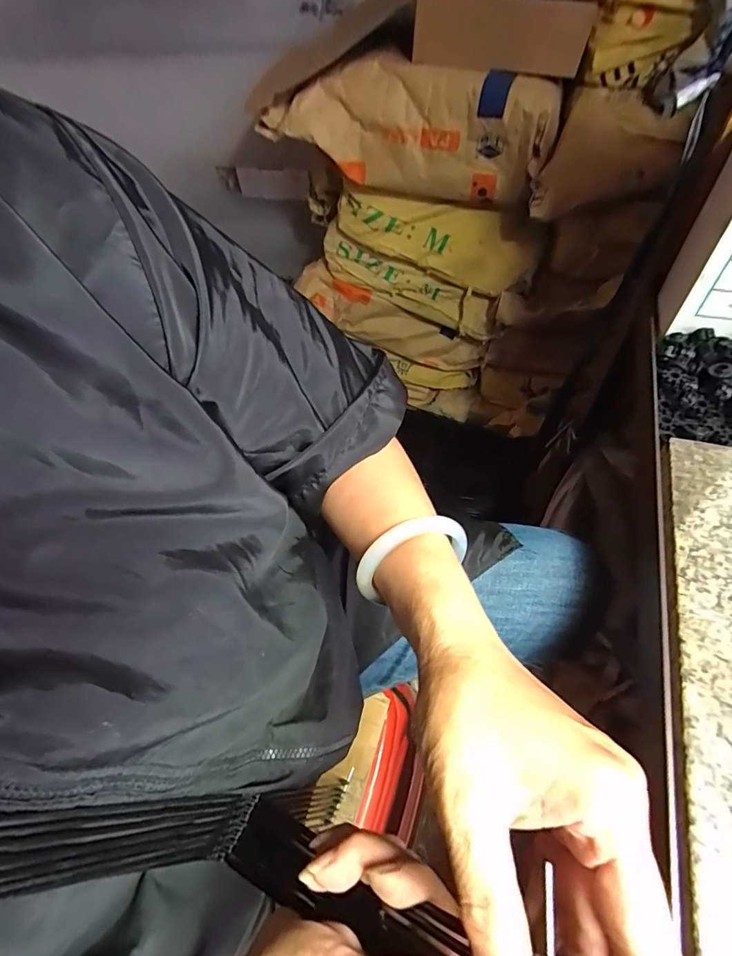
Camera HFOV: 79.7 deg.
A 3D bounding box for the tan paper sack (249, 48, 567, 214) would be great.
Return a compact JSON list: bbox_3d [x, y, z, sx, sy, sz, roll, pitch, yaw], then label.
[{"bbox_3d":[0.060,-0.596,0.771,0.508,0.177,0.103,9,57,13],"label":"tan paper sack"}]

